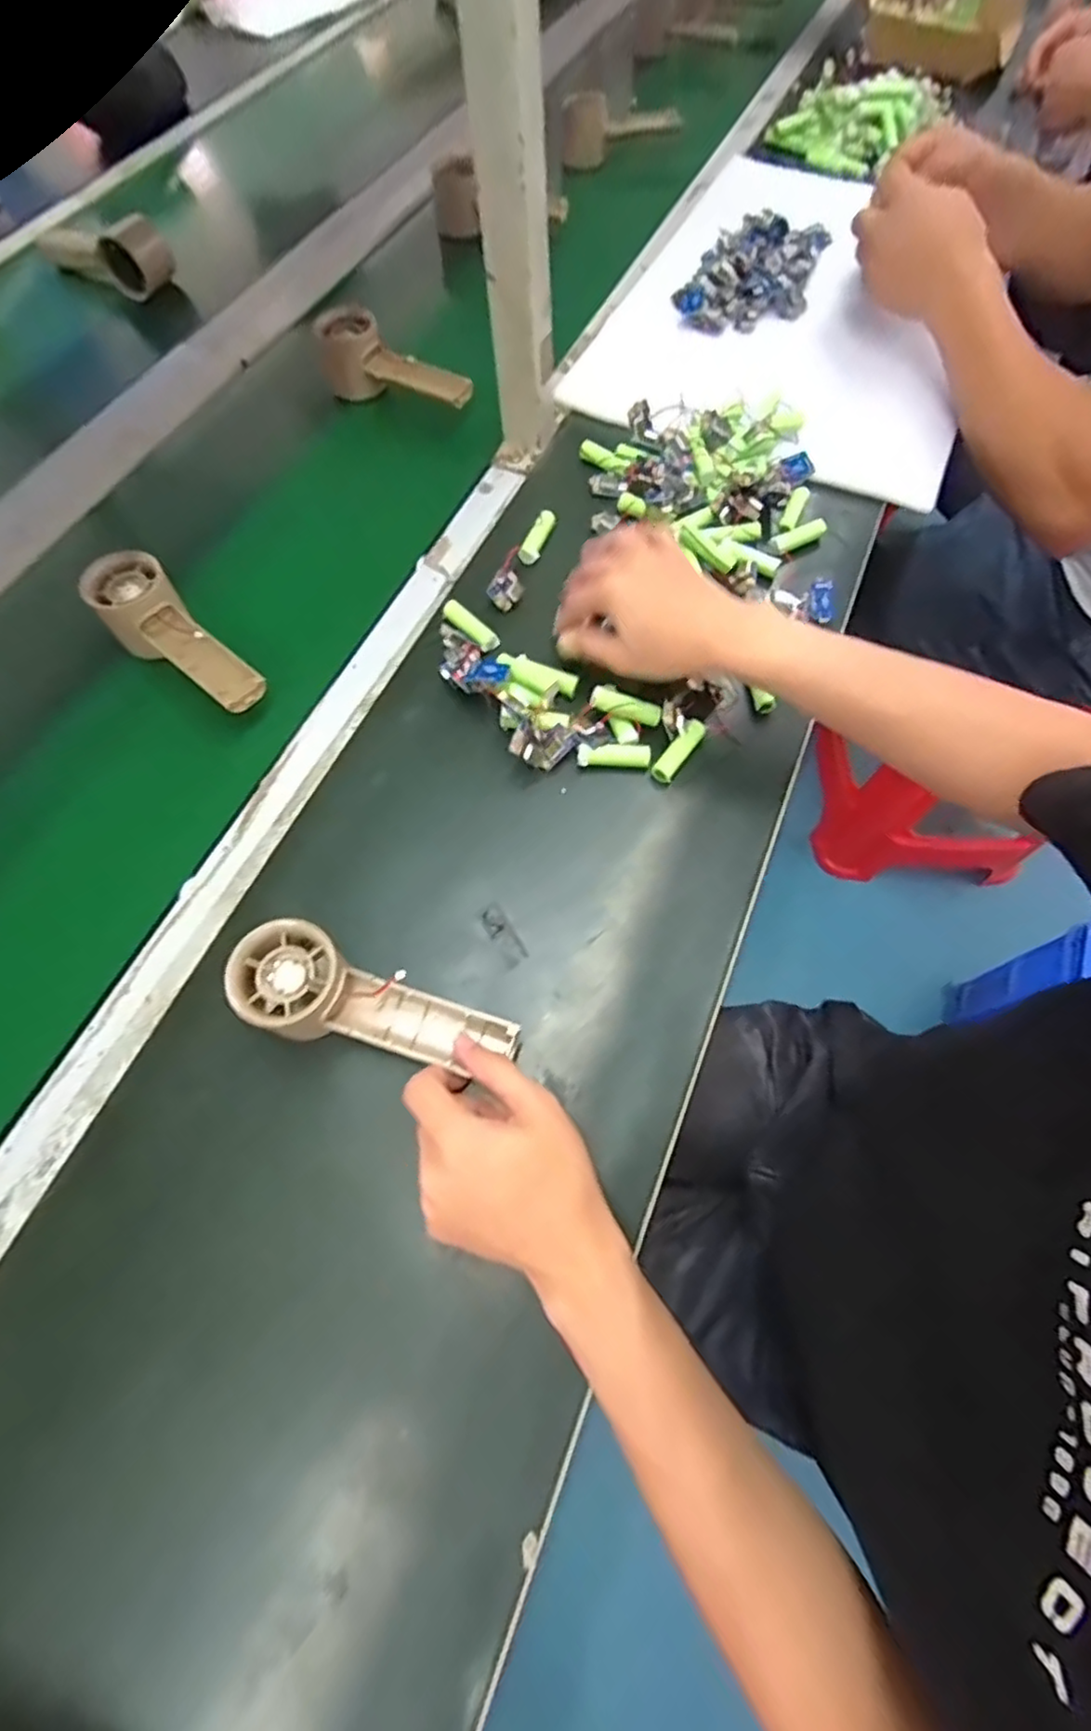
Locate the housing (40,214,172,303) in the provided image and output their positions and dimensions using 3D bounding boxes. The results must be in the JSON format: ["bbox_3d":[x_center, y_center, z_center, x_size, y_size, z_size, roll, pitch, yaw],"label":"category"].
[{"bbox_3d":[-0.492,-0.691,0.729,0.155,0.062,0.055,29,69,12],"label":"housing"}]

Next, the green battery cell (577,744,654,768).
[{"bbox_3d":[0.048,-0.075,0.462,0.051,0.019,0.015,-1,66,0],"label":"green battery cell"}]

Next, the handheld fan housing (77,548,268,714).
[{"bbox_3d":[-0.271,-0.162,0.484,0.056,0.058,0.150,-41,72,-16],"label":"handheld fan housing"}]

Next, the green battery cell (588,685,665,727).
[{"bbox_3d":[0.056,-0.111,0.457,0.050,0.011,0.012,18,67,-5],"label":"green battery cell"}]

